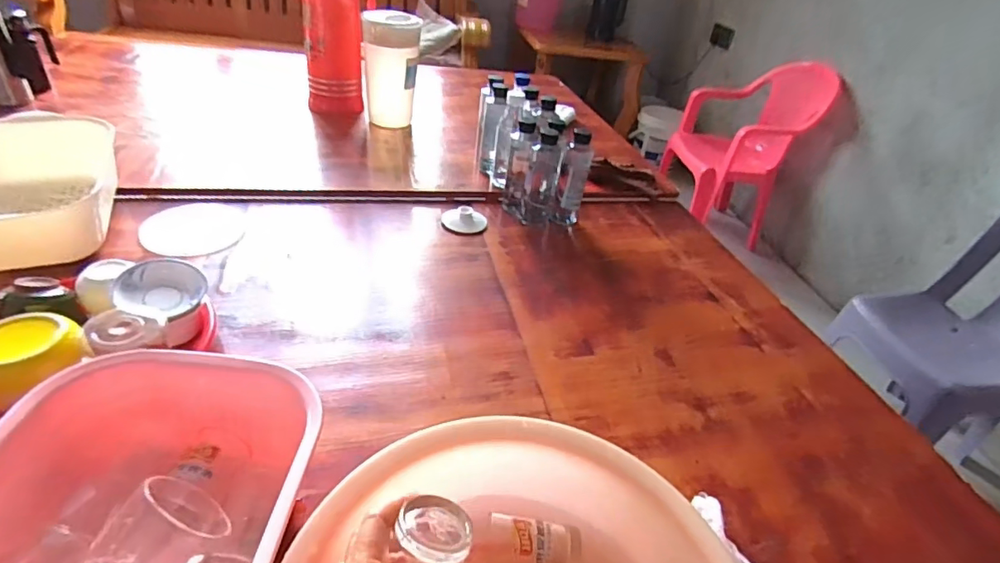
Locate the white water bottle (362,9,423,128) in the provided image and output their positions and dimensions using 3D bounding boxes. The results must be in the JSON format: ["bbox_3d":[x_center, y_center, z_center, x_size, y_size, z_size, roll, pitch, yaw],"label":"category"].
[{"bbox_3d":[-0.245,-0.476,1.202,0.119,0.235,0.113,0,37,-10],"label":"white water bottle"}]

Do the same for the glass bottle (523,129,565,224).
[{"bbox_3d":[0.077,-0.184,0.941,0.057,0.164,0.050,12,36,6],"label":"glass bottle"}]

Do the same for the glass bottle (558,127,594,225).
[{"bbox_3d":[0.136,-0.189,0.961,0.050,0.166,0.050,12,36,6],"label":"glass bottle"}]

